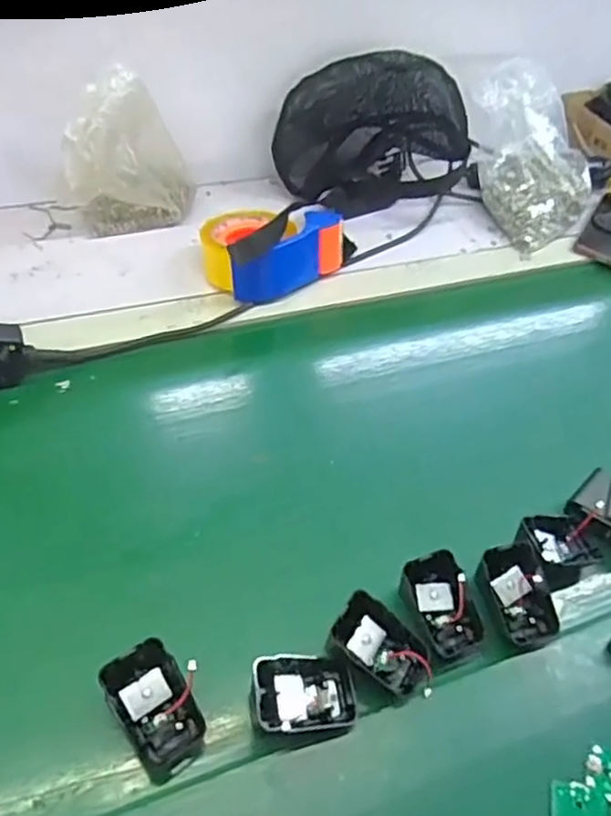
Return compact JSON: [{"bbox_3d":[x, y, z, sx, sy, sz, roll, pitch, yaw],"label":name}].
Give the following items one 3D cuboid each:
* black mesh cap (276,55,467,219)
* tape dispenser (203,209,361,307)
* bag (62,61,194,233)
[{"bbox_3d":[0.092,-0.343,0.825,0.201,0.169,0.165,-25,53,-29],"label":"black mesh cap"},{"bbox_3d":[-0.039,-0.185,0.723,0.169,0.069,0.105,-29,55,-31],"label":"tape dispenser"},{"bbox_3d":[-0.198,-0.278,0.735,0.150,0.162,0.067,-11,48,-18],"label":"bag"}]

